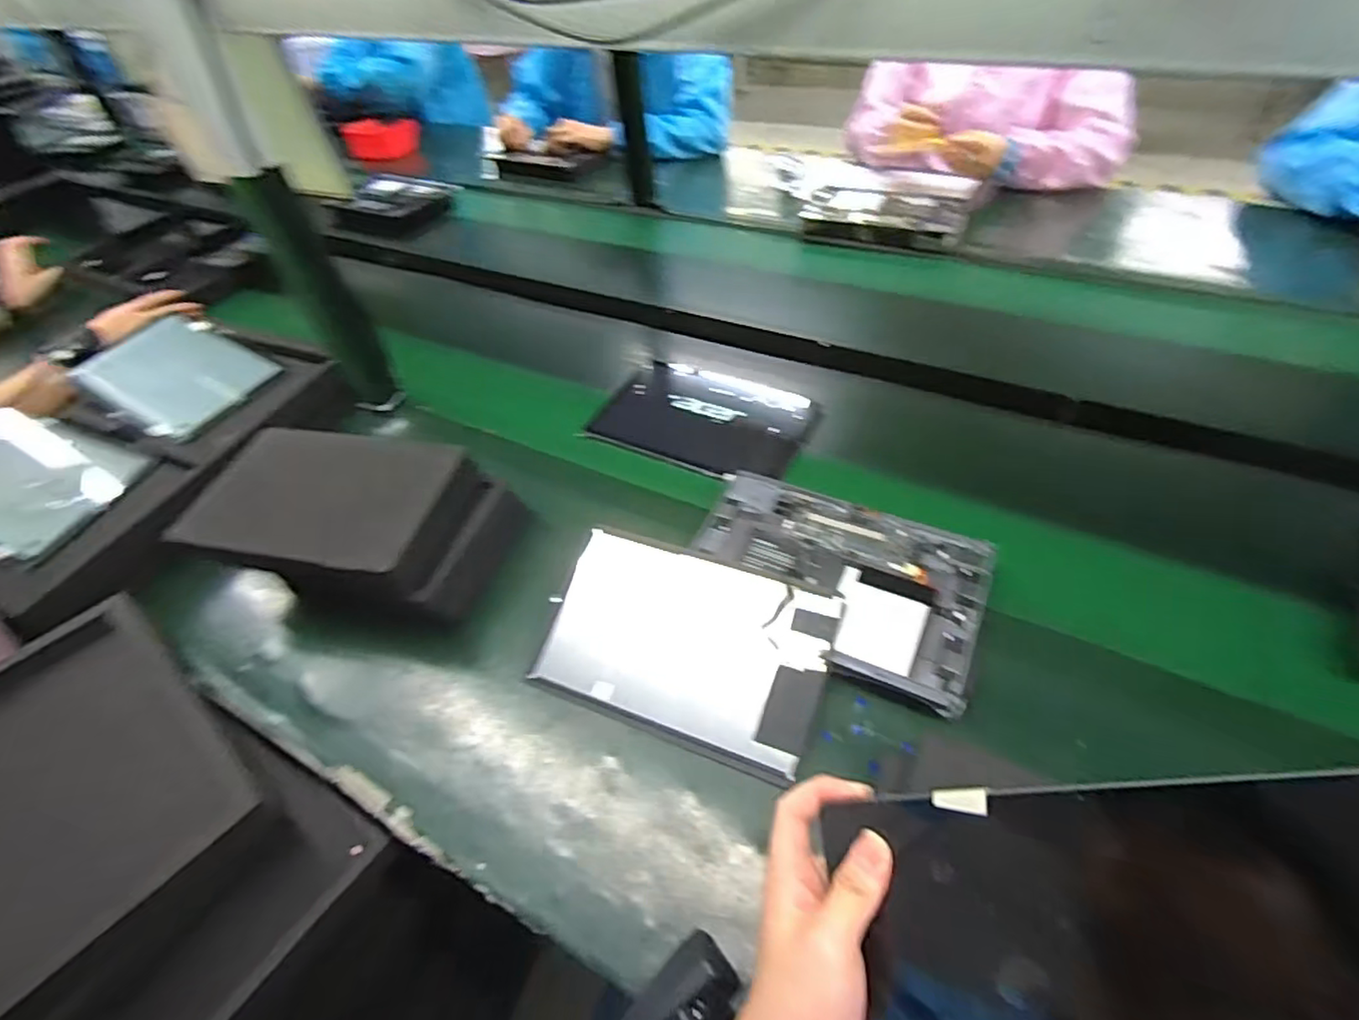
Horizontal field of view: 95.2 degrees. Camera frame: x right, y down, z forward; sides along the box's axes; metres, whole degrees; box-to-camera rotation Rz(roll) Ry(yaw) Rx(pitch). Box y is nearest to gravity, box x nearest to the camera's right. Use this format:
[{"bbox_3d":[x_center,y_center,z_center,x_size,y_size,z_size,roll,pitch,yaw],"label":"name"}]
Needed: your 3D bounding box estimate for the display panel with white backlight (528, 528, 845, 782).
[{"bbox_3d":[0.004,0.114,0.548,0.245,0.015,0.155,14,66,22],"label":"display panel with white backlight"}]

